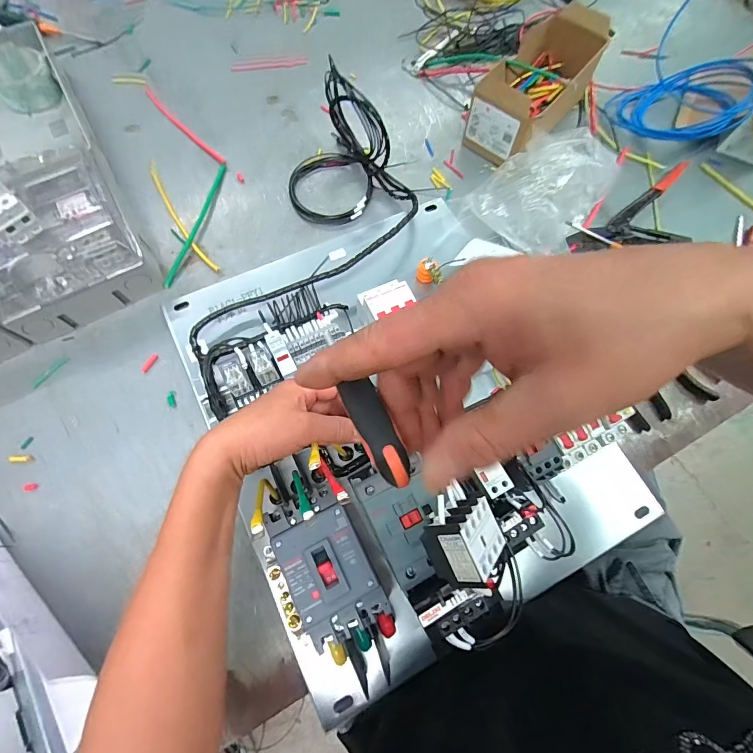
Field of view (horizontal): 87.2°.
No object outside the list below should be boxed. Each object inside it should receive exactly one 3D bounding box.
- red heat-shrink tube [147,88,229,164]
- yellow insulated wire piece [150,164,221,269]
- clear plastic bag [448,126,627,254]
[{"bbox_3d":[-0.310,-0.399,0.629,0.015,0.004,0.213,-41,77,-14],"label":"red heat-shrink tube"},{"bbox_3d":[-0.285,-0.229,0.574,0.018,0.004,0.220,-32,75,-12],"label":"yellow insulated wire piece"},{"bbox_3d":[0.250,-0.277,0.562,0.231,0.096,0.141,-37,76,-13],"label":"clear plastic bag"}]

